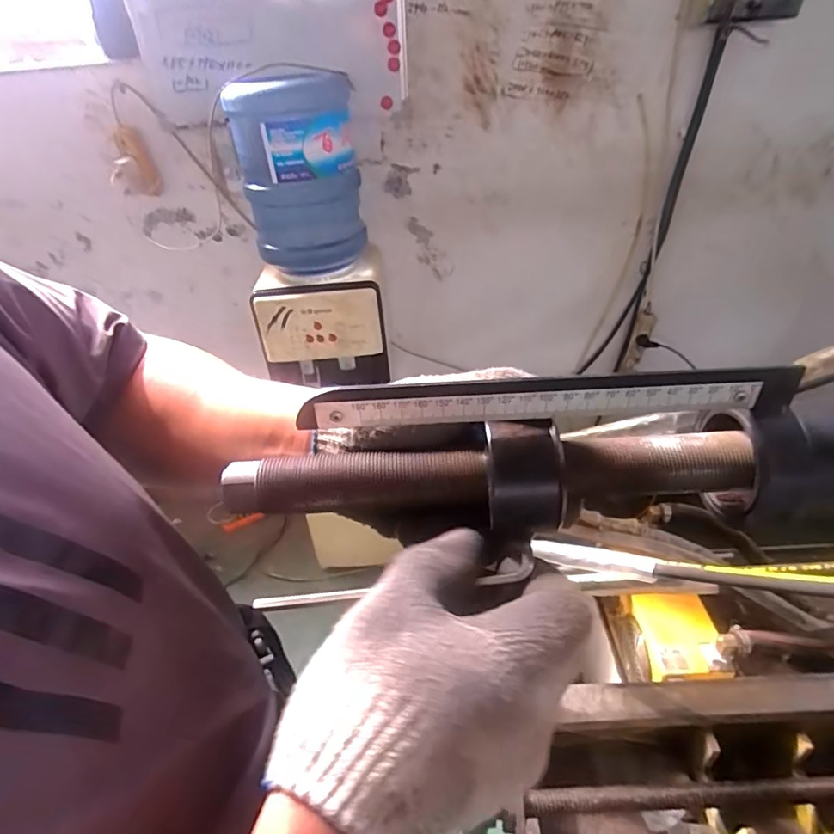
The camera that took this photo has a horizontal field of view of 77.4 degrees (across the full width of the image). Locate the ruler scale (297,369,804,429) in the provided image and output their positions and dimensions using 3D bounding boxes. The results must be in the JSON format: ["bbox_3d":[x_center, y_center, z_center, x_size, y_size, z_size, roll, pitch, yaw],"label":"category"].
[{"bbox_3d":[0.063,-0.008,0.247,0.227,0.022,0.004,-3,32,0],"label":"ruler scale"}]

